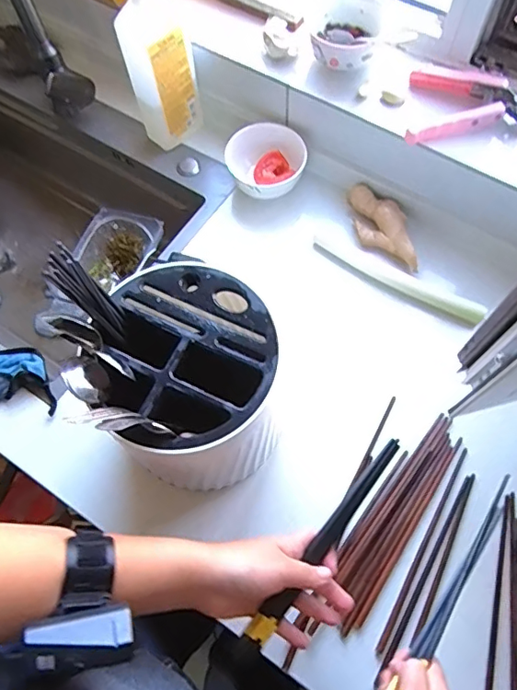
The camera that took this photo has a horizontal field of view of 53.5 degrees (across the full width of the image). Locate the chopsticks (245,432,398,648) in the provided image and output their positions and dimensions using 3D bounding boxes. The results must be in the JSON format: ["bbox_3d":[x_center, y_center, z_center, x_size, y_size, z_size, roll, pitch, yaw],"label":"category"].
[{"bbox_3d":[0.065,0.177,0.477,0.017,0.013,0.221,37,73,16],"label":"chopsticks"}]

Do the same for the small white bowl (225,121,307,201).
[{"bbox_3d":[0.012,-0.264,0.753,0.113,0.064,0.107,-6,67,0],"label":"small white bowl"}]

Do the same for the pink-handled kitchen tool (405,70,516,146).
[{"bbox_3d":[0.278,-0.302,0.657,0.167,0.025,0.108,5,68,4],"label":"pink-handled kitchen tool"}]

